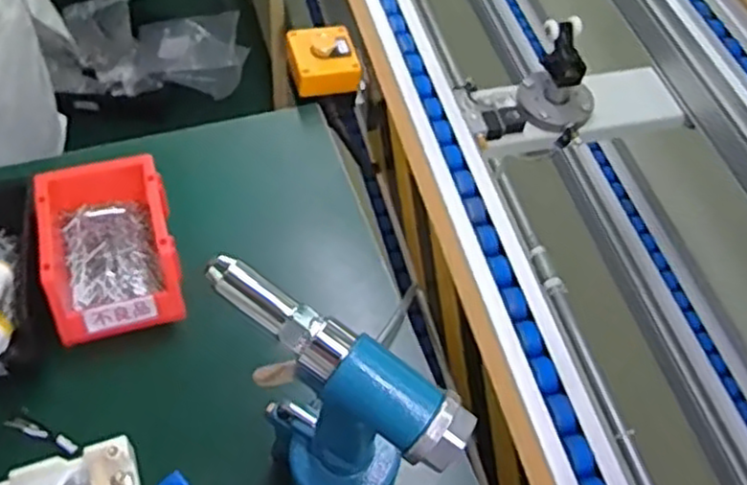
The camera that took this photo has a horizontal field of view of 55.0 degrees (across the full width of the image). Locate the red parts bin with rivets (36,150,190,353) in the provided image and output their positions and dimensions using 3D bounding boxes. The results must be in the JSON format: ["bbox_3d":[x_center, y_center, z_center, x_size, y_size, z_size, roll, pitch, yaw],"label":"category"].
[{"bbox_3d":[-0.242,-0.001,0.659,0.115,0.059,0.171,-12,57,-13],"label":"red parts bin with rivets"}]

